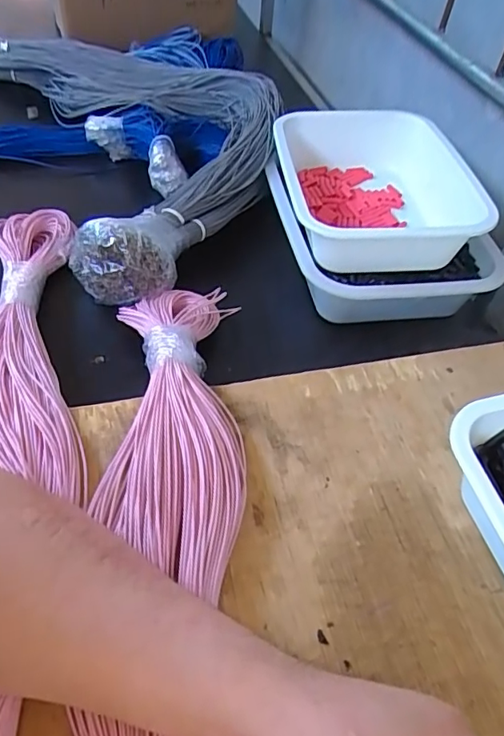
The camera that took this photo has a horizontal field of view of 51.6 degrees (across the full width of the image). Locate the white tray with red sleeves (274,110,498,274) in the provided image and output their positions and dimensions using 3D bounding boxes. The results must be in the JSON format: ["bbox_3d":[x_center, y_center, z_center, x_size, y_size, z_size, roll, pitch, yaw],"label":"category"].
[{"bbox_3d":[0.143,-0.226,0.649,0.202,0.077,0.288,-1,50,-5],"label":"white tray with red sleeves"}]

